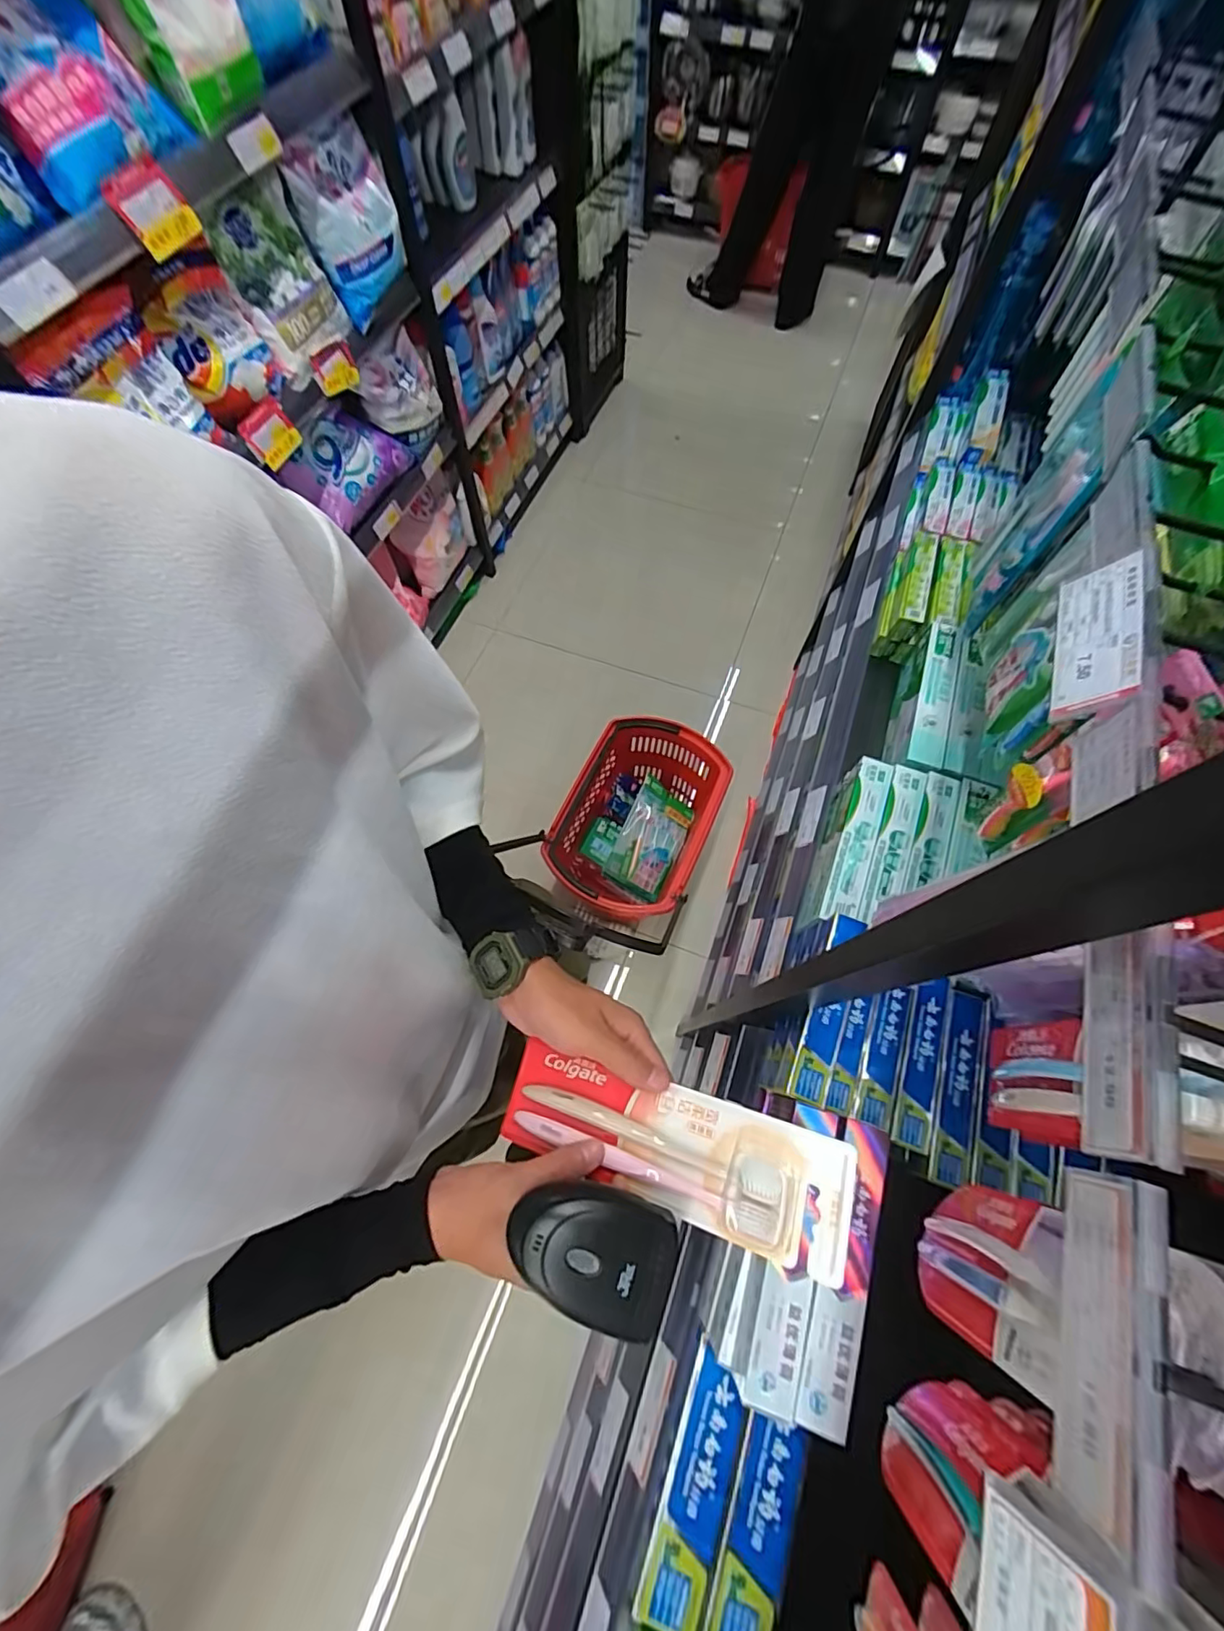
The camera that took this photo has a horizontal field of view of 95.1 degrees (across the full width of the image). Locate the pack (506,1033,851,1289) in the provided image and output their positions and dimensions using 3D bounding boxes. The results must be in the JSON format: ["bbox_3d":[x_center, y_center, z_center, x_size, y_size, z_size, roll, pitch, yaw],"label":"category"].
[{"bbox_3d":[0.029,0.207,0.356,0.224,0.017,0.068,7,65,26],"label":"pack"}]

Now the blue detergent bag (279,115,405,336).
[{"bbox_3d":[-0.493,-1.136,1.074,0.090,0.236,0.212,9,64,38],"label":"blue detergent bag"}]

